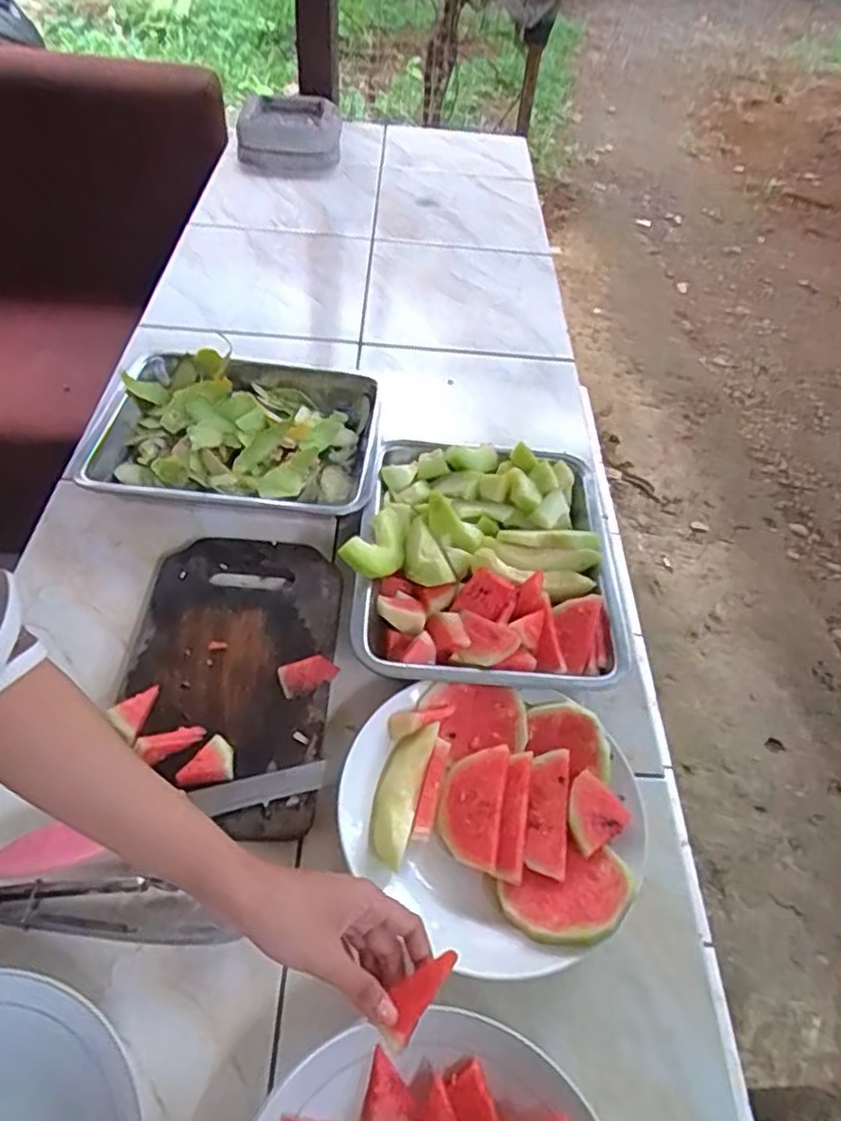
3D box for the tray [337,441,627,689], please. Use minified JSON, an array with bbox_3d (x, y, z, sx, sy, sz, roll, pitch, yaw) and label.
[{"bbox_3d":[0.063,-0.007,0.676,0.240,0.055,0.281,4,50,-2],"label":"tray"}]

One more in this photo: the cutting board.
[{"bbox_3d":[-0.164,0.090,0.596,0.171,0.026,0.271,5,50,-2],"label":"cutting board"}]

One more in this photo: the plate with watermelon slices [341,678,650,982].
[{"bbox_3d":[0.058,0.184,0.532,0.217,0.041,0.203,3,50,-3],"label":"plate with watermelon slices"}]

